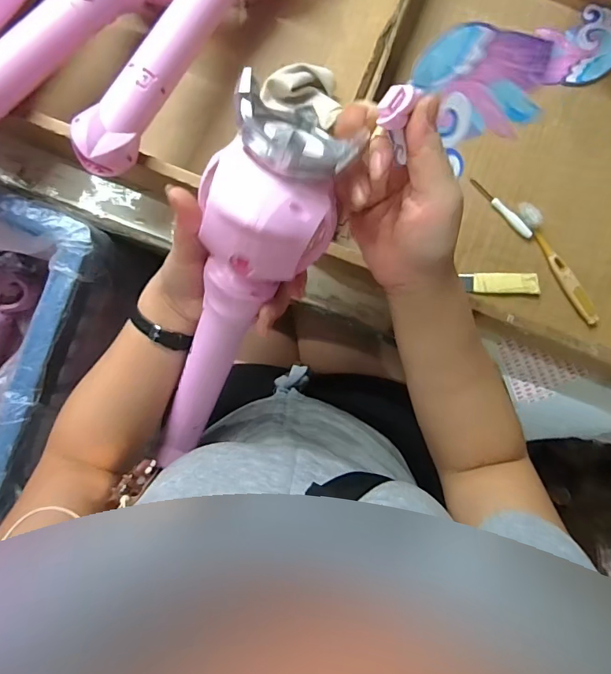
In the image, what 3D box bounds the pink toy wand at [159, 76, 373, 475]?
[{"bbox_3d":[-0.058,-0.014,0.325,0.077,0.316,0.054,27,45,-1],"label":"pink toy wand"}]

